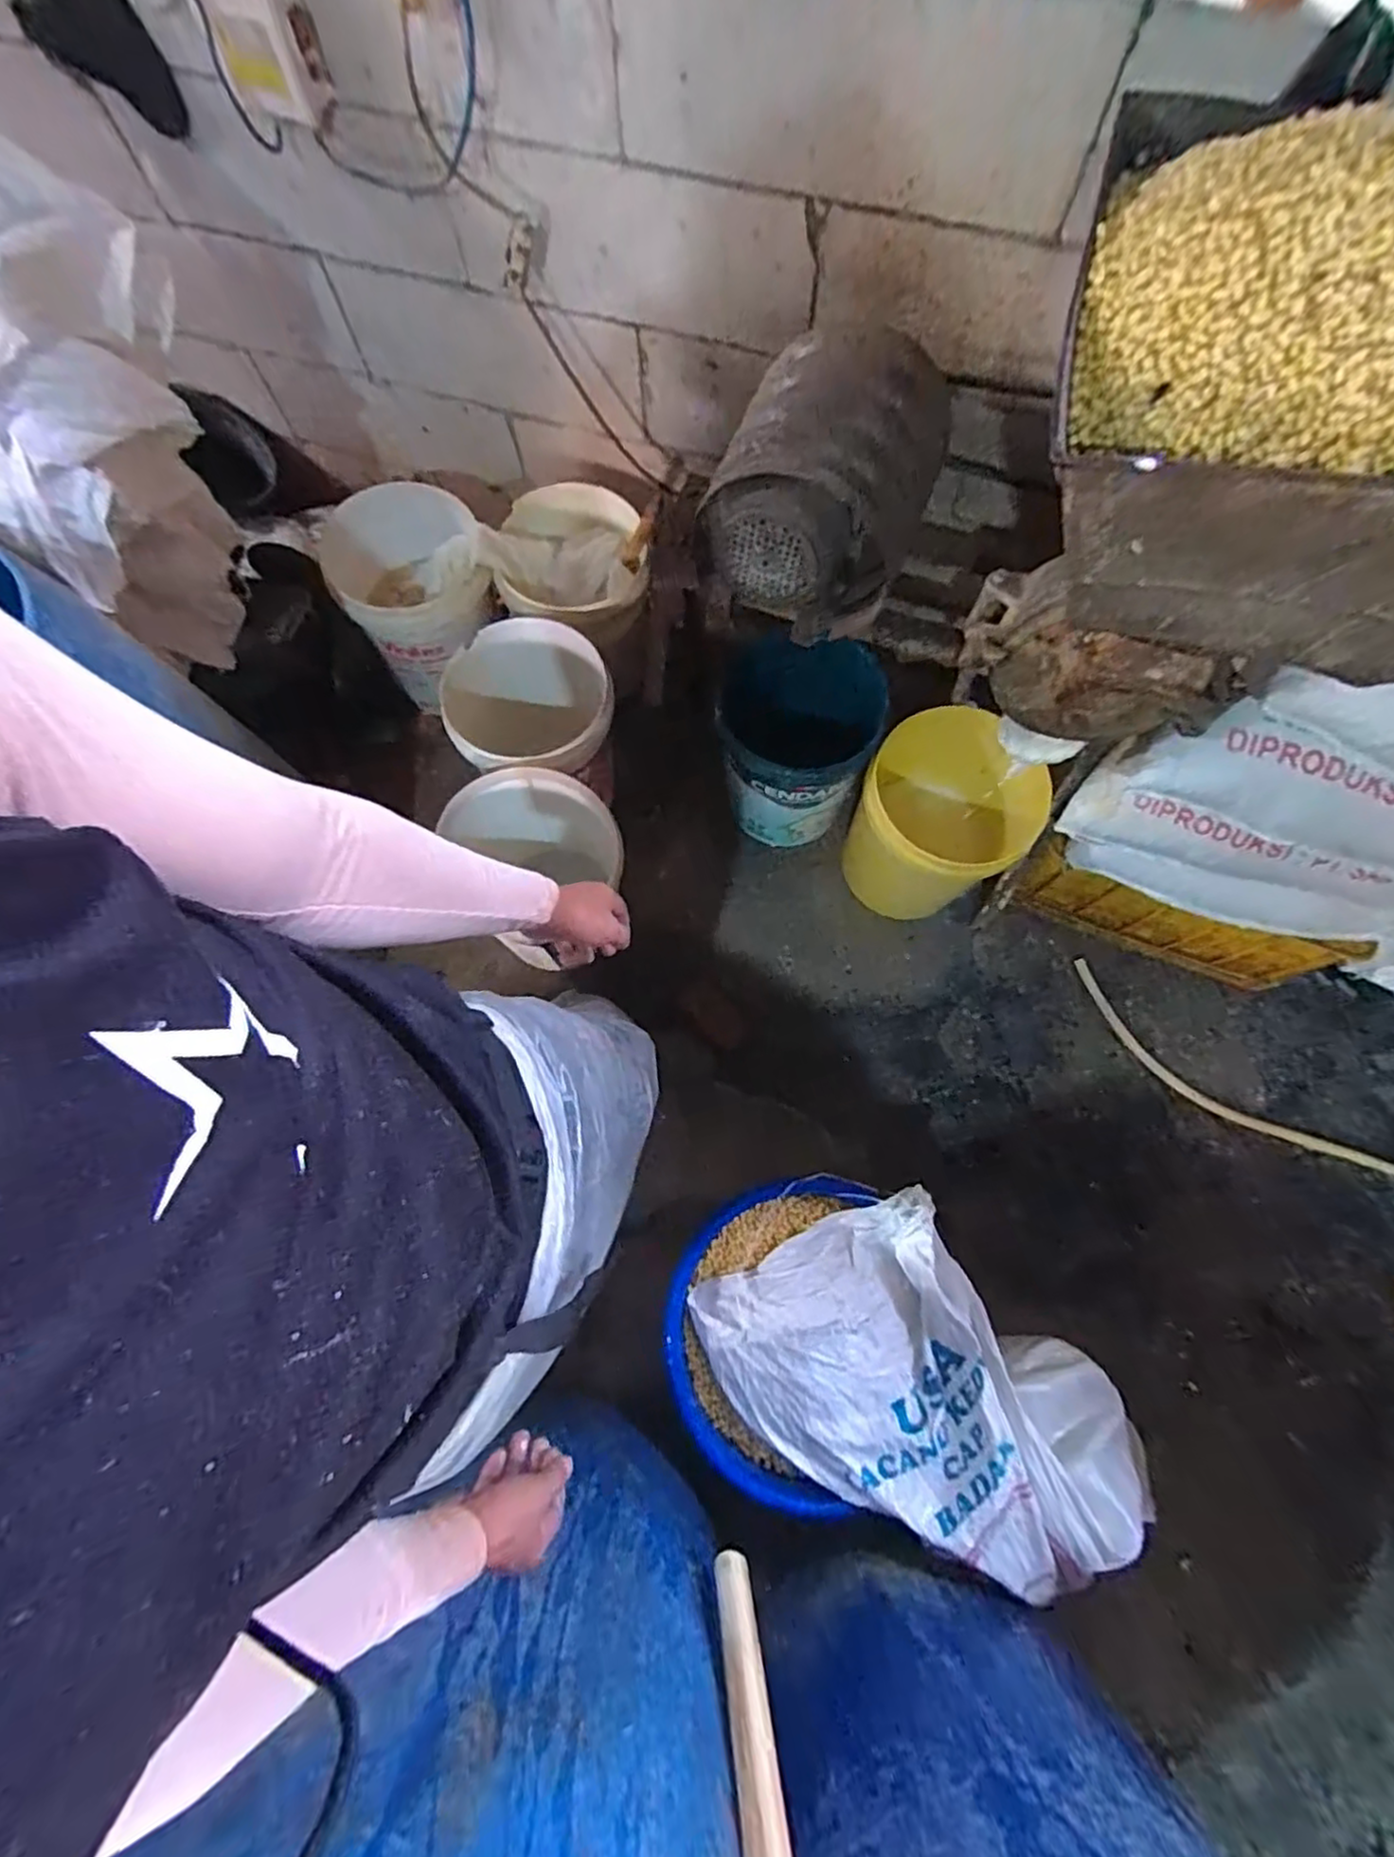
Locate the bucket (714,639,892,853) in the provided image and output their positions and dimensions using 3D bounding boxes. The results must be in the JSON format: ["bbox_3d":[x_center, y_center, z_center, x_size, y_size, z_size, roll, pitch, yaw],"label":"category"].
[{"bbox_3d":[0.197,-0.369,1.394,0.298,0.307,0.272,0,73,1],"label":"bucket"}]

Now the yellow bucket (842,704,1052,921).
[{"bbox_3d":[0.475,-0.218,1.379,0.305,0.314,0.371,22,74,7],"label":"yellow bucket"}]

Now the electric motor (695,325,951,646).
[{"bbox_3d":[0.184,-0.625,1.008,0.277,0.303,0.286,20,74,7],"label":"electric motor"}]

